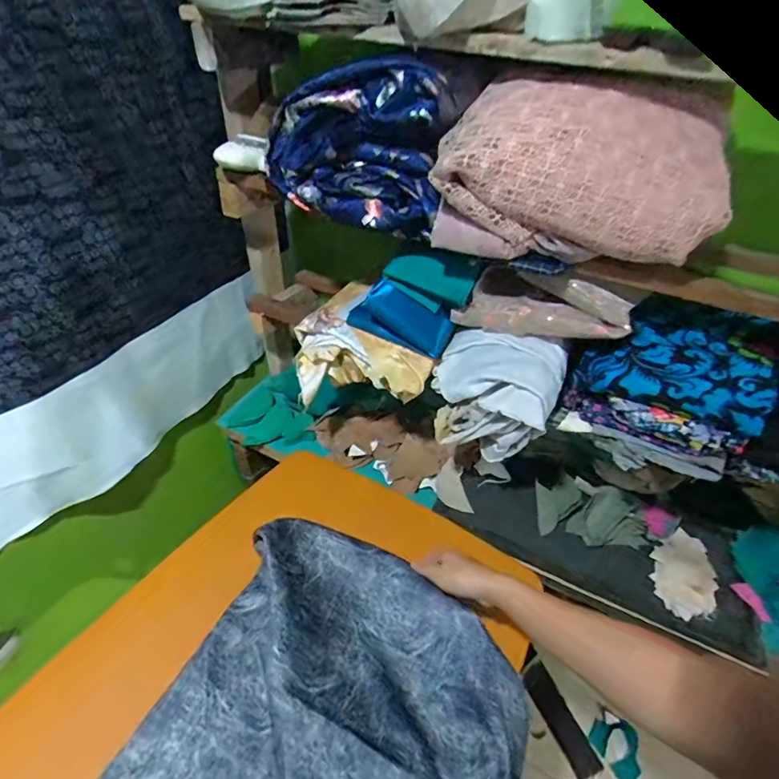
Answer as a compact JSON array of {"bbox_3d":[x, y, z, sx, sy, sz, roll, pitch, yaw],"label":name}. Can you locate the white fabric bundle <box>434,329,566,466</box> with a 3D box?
[{"bbox_3d":[0.155,0.013,0.706,0.184,0.175,0.113,19,42,18],"label":"white fabric bundle"}]

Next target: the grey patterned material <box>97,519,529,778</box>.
[{"bbox_3d":[-0.078,0.370,0.473,0.379,0.084,0.438,23,44,22],"label":"grey patterned material"}]

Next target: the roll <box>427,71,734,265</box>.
[{"bbox_3d":[0.224,-0.264,0.544,0.318,0.142,0.181,14,41,13],"label":"roll"}]

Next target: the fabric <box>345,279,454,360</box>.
[{"bbox_3d":[0.014,-0.110,0.714,0.170,0.084,0.038,12,41,10],"label":"fabric"}]

